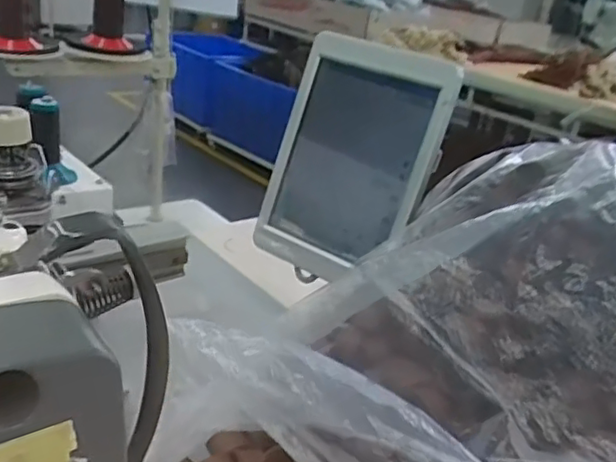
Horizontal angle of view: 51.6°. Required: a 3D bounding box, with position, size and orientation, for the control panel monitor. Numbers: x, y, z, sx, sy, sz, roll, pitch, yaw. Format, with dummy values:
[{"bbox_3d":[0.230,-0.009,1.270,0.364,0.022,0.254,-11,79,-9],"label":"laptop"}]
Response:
[{"bbox_3d":[0.039,-0.061,0.572,0.150,0.208,0.034,25,11,31],"label":"control panel monitor"}]

